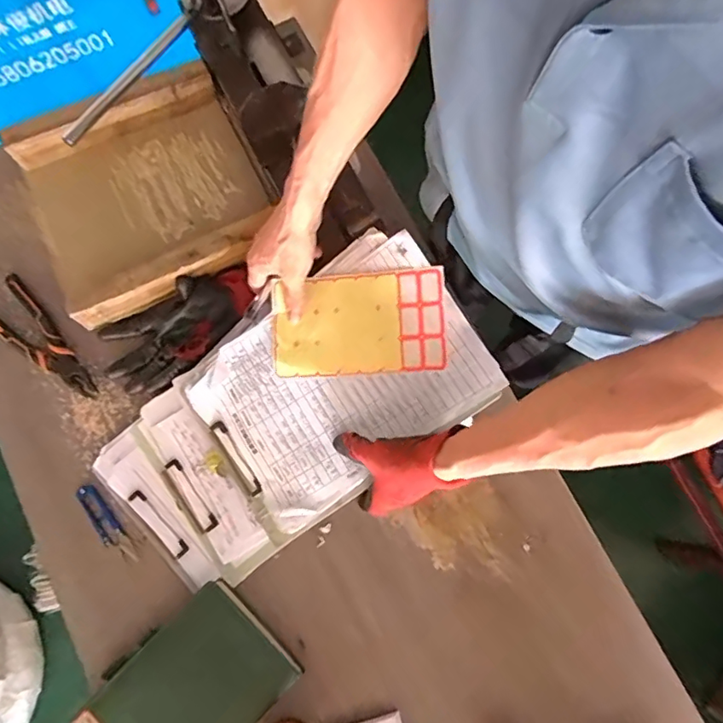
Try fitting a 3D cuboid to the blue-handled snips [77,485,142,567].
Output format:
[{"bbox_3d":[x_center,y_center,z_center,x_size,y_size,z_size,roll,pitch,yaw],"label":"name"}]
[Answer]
[{"bbox_3d":[-0.301,0.193,0.616,0.026,0.004,0.109,-39,81,-7],"label":"blue-handled snips"}]

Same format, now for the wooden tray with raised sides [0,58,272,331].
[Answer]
[{"bbox_3d":[-0.272,-0.212,0.662,0.274,0.069,0.255,-26,79,-5],"label":"wooden tray with raised sides"}]

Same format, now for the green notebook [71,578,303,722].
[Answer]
[{"bbox_3d":[-0.185,0.359,0.565,0.140,0.017,0.195,45,69,6],"label":"green notebook"}]

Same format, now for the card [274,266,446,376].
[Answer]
[{"bbox_3d":[-0.004,-0.043,0.595,0.190,0.009,0.110,-3,84,7],"label":"card"}]

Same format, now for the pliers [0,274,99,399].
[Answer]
[{"bbox_3d":[-0.407,-0.019,0.648,0.070,0.023,0.187,-39,81,-7],"label":"pliers"}]

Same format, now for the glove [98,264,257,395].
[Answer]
[{"bbox_3d":[-0.227,-0.041,0.643,0.196,0.045,0.101,-29,80,-6],"label":"glove"}]

